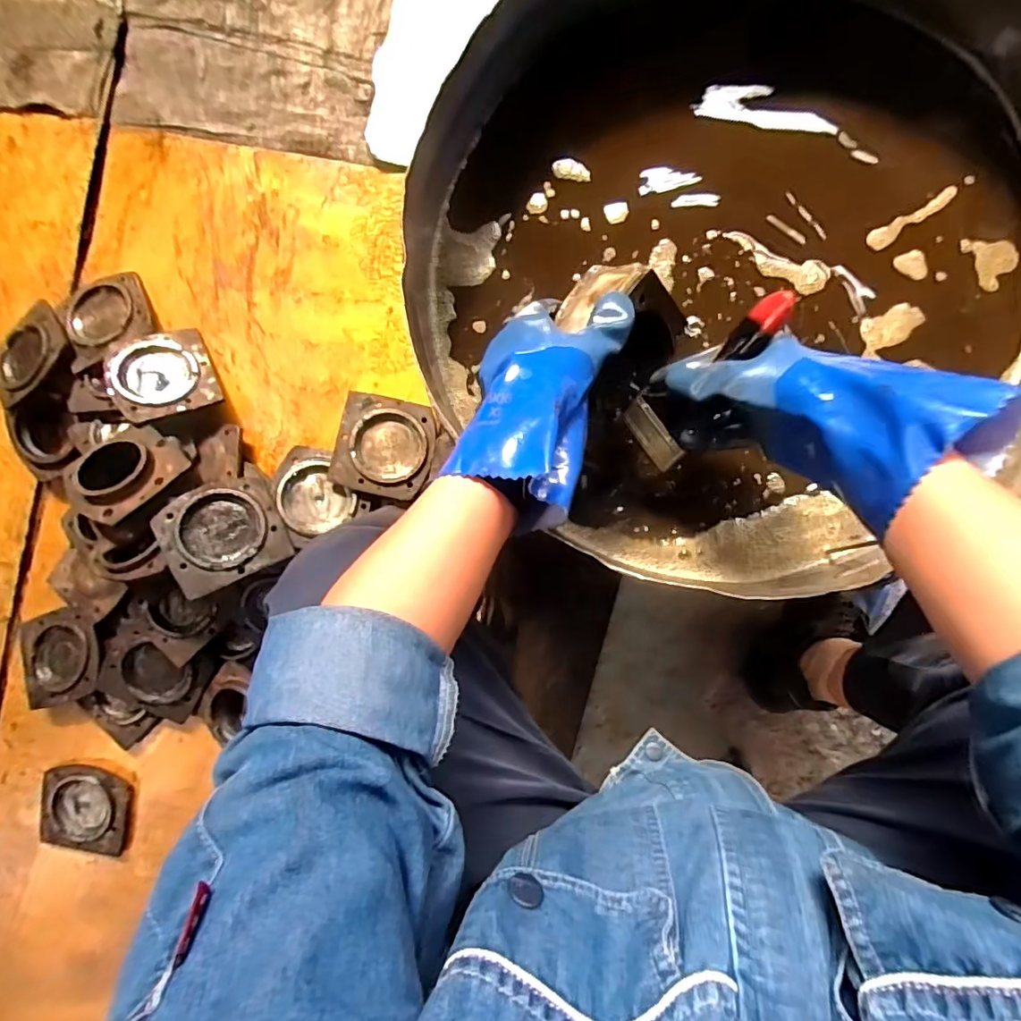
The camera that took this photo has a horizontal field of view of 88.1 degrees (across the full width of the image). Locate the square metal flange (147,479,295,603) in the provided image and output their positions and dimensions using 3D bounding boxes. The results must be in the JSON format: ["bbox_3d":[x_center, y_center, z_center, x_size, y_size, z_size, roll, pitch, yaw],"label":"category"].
[{"bbox_3d":[-0.445,0.034,0.821,0.172,0.021,0.160,-28,83,-20],"label":"square metal flange"}]

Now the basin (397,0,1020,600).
[{"bbox_3d":[0.212,-0.227,0.500,0.559,0.171,0.526,0,92,5],"label":"basin"}]

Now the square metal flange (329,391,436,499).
[{"bbox_3d":[-0.206,-0.107,0.871,0.154,0.017,0.160,11,84,-8],"label":"square metal flange"}]

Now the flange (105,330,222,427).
[{"bbox_3d":[-0.598,-0.235,0.906,0.165,0.019,0.159,-23,75,-22],"label":"flange"}]

